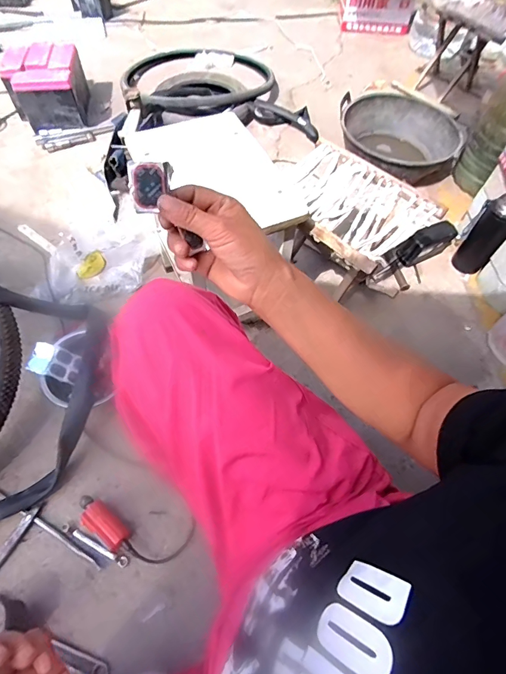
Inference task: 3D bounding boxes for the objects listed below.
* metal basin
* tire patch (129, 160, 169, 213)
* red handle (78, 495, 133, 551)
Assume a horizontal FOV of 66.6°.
[{"bbox_3d":[0.454,-0.624,1.260,0.385,0.136,0.385,1,60,-1],"label":"metal basin"},{"bbox_3d":[-0.088,-0.127,0.327,0.031,0.039,0.004,-17,25,-23],"label":"tire patch"},{"bbox_3d":[-0.274,0.342,0.707,0.127,0.048,0.043,35,65,17],"label":"red handle"}]

